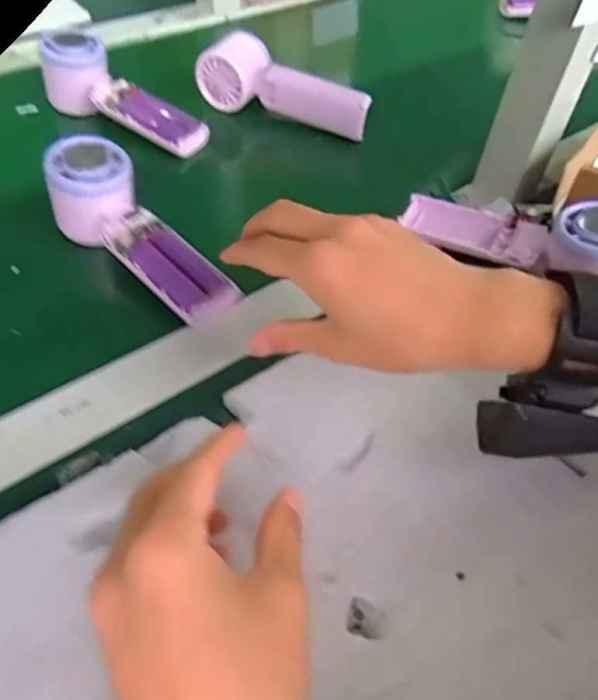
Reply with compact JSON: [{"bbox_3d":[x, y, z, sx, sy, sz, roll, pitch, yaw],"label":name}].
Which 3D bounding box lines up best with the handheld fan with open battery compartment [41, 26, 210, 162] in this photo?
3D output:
[{"bbox_3d":[-0.155,-0.224,0.507,0.152,0.053,0.052,31,53,19],"label":"handheld fan with open battery compartment"}]

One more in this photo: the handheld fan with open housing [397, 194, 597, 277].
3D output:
[{"bbox_3d":[0.155,-0.086,0.415,0.162,0.041,0.055,21,47,39],"label":"handheld fan with open housing"}]

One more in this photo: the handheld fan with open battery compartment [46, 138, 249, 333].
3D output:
[{"bbox_3d":[-0.108,-0.077,0.397,0.164,0.045,0.051,43,57,11],"label":"handheld fan with open battery compartment"}]

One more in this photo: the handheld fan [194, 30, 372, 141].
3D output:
[{"bbox_3d":[-0.014,-0.243,0.530,0.161,0.054,0.043,26,52,16],"label":"handheld fan"}]

